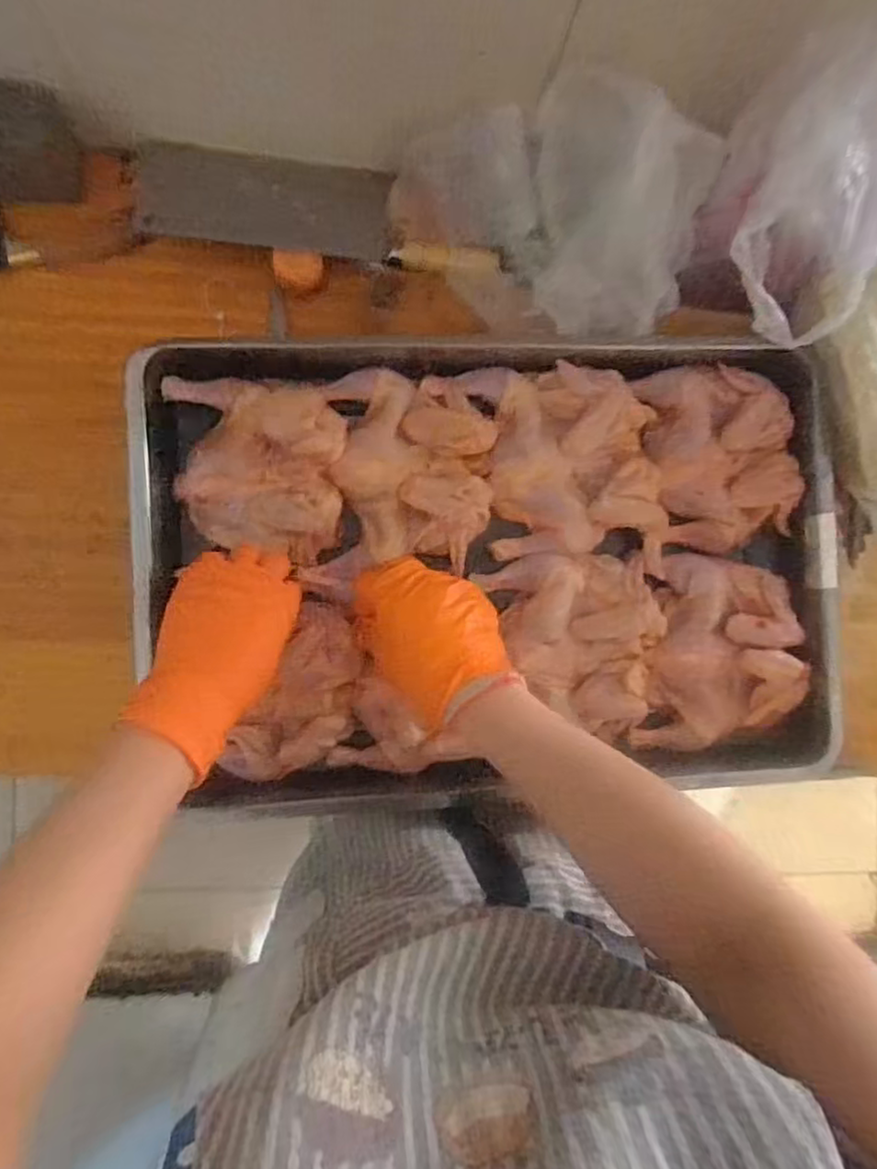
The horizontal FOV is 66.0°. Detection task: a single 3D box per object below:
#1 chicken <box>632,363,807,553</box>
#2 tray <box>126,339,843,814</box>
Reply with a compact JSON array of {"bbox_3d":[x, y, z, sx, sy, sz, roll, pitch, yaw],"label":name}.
[{"bbox_3d":[0.256,-0.116,0.604,0.133,0.054,0.163,-7,89,-6],"label":"chicken"},{"bbox_3d":[0.052,-0.015,0.587,0.578,0.059,0.393,-4,89,-6],"label":"tray"}]

